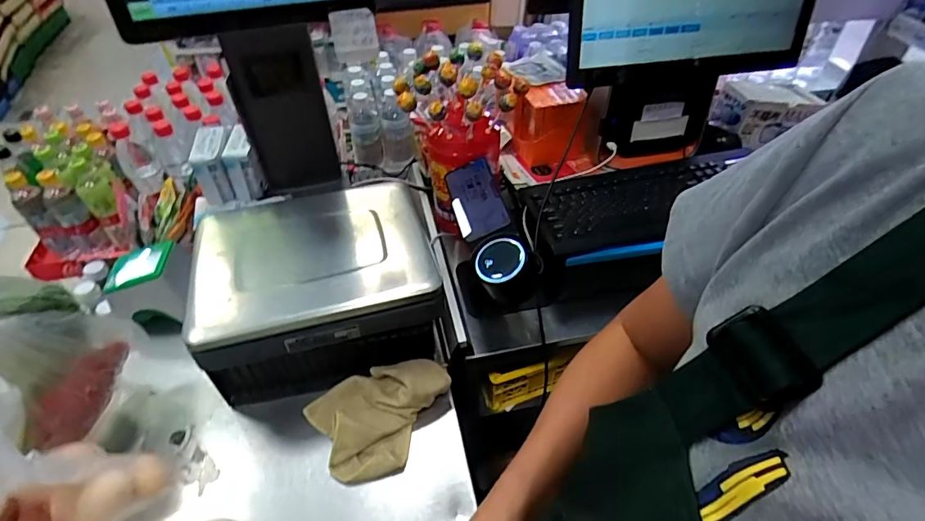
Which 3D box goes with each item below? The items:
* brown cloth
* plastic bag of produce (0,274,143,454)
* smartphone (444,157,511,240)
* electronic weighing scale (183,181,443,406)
[{"bbox_3d":[-0.106,0.208,0.673,0.196,0.066,0.147,-24,51,-21],"label":"brown cloth"},{"bbox_3d":[-0.488,0.098,0.557,0.070,0.199,0.176,4,46,3],"label":"plastic bag of produce"},{"bbox_3d":[0.018,-0.100,0.737,0.076,0.015,0.157,-24,52,9],"label":"smartphone"},{"bbox_3d":[-0.223,0.024,0.746,0.315,0.190,0.293,-13,47,-13],"label":"electronic weighing scale"}]

